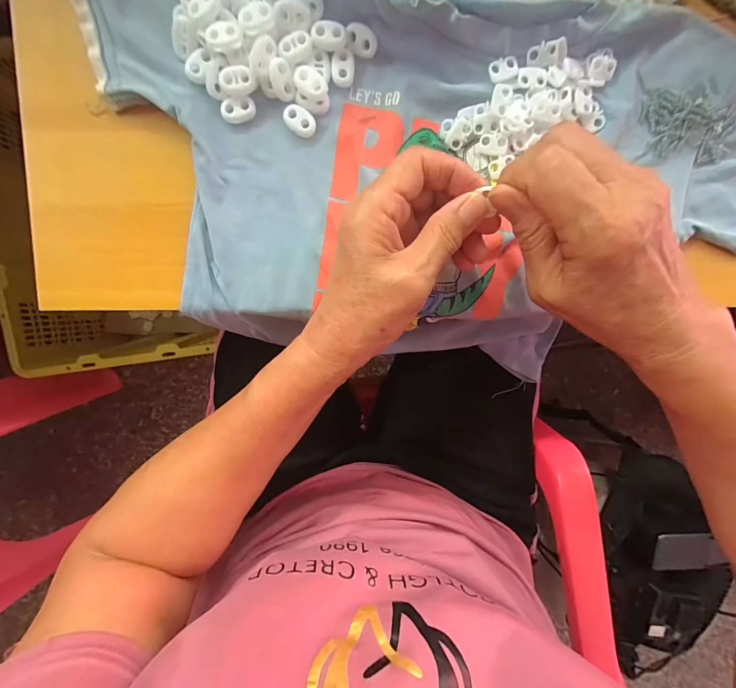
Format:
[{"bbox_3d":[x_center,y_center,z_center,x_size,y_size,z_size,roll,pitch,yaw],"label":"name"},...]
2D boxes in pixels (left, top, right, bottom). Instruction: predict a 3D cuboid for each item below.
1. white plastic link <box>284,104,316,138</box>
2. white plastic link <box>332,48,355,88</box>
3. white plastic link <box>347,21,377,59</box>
[{"bbox_3d":[-0.045,-0.148,0.233,0.022,0.004,0.015,44,93,-6],"label":"white plastic link"},{"bbox_3d":[-0.016,-0.181,0.230,0.014,0.006,0.020,2,96,-2],"label":"white plastic link"},{"bbox_3d":[-0.004,-0.195,0.226,0.020,0.005,0.016,16,117,-2],"label":"white plastic link"}]

